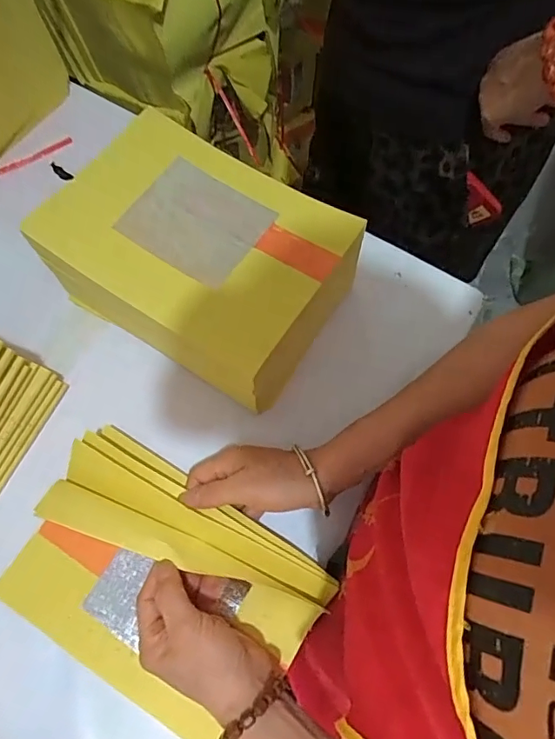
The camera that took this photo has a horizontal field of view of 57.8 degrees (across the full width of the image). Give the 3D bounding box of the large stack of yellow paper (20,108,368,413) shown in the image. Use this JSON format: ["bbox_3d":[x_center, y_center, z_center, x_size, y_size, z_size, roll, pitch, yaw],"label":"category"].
[{"bbox_3d":[-0.069,-0.089,0.441,0.245,0.108,0.178,31,72,12],"label":"large stack of yellow paper"}]

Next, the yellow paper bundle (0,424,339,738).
[{"bbox_3d":[-0.089,0.163,0.381,0.223,0.062,0.153,30,72,11],"label":"yellow paper bundle"}]

